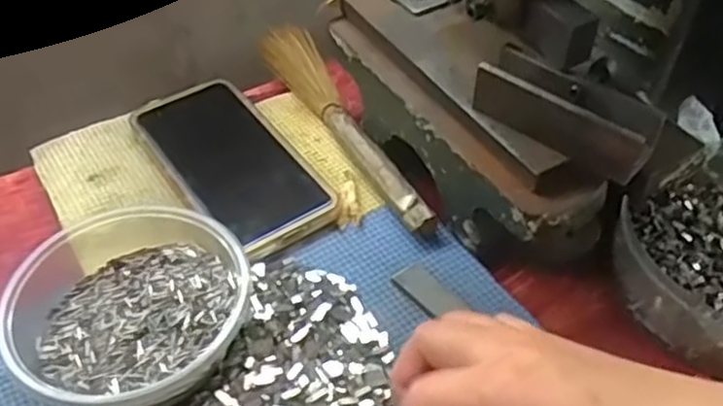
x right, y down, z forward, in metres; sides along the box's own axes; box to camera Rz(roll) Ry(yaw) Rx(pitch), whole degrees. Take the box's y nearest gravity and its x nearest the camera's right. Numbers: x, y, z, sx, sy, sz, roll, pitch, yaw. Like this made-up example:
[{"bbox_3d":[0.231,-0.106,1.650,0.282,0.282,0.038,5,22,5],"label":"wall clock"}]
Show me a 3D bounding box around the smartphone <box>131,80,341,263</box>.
[{"bbox_3d":[-0.082,-0.027,0.449,0.072,0.012,0.153,-28,53,-25],"label":"smartphone"}]

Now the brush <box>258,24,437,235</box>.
[{"bbox_3d":[-0.019,-0.058,0.474,0.039,0.021,0.223,-17,49,-16],"label":"brush"}]

